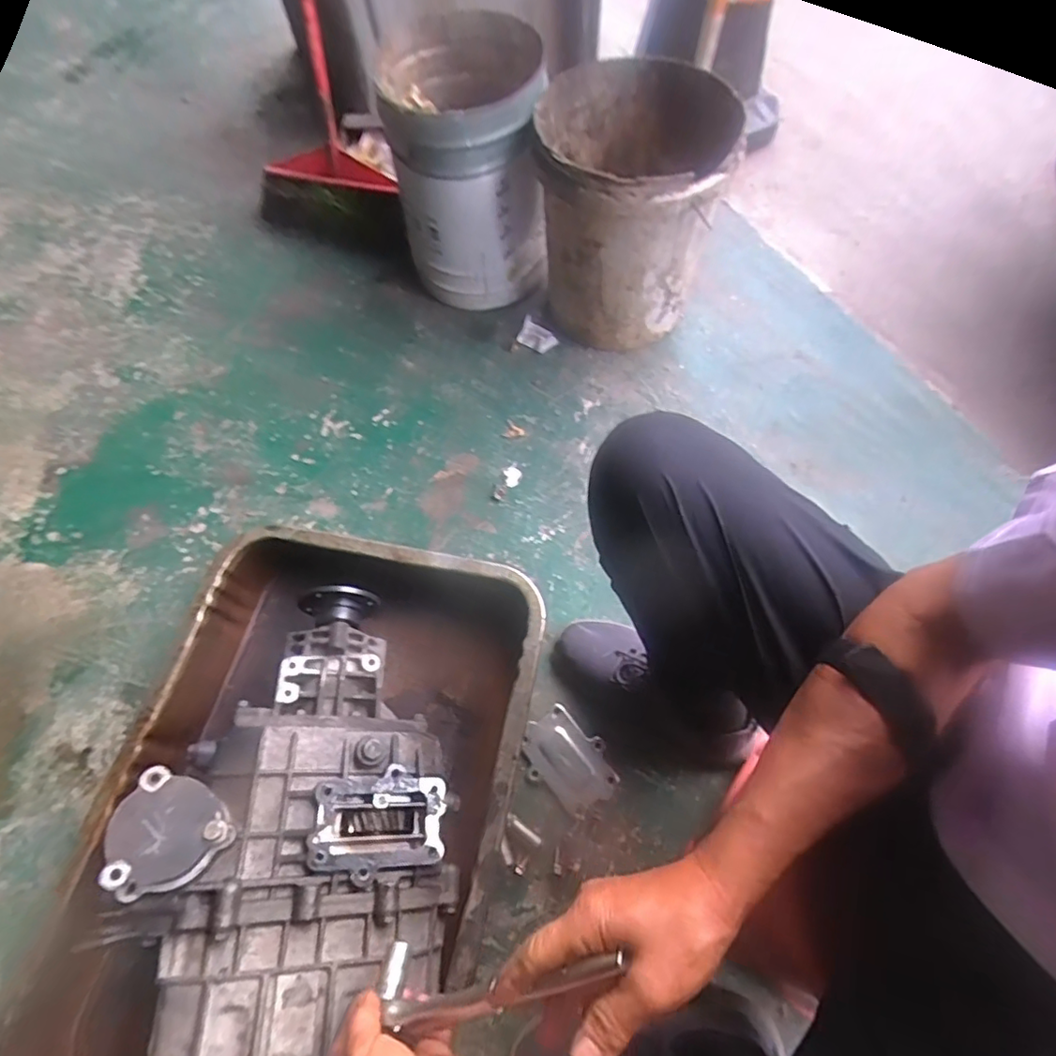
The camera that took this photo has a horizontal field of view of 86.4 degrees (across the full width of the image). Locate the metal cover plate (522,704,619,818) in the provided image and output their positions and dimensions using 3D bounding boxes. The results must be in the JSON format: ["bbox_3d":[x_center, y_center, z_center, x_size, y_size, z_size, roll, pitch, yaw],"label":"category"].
[{"bbox_3d":[0.051,0.293,0.709,0.124,0.007,0.087,36,69,16],"label":"metal cover plate"}]

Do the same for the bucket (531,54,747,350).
[{"bbox_3d":[0.161,-0.530,0.926,0.294,0.399,0.320,8,64,4],"label":"bucket"}]

